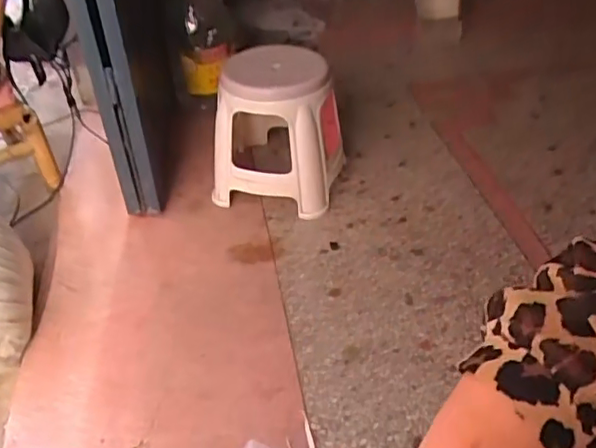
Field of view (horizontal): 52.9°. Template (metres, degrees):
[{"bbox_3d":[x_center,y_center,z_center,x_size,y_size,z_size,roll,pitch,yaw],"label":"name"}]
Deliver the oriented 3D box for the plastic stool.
[{"bbox_3d":[-0.054,-0.247,1.507,0.318,0.315,0.295,5,40,9],"label":"plastic stool"}]

